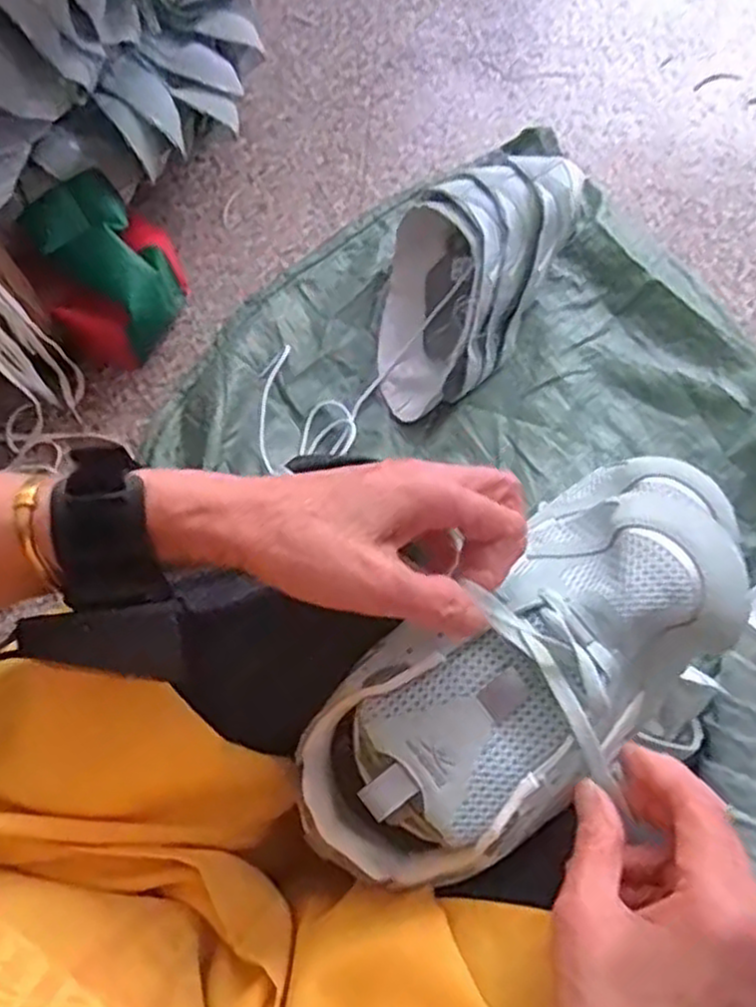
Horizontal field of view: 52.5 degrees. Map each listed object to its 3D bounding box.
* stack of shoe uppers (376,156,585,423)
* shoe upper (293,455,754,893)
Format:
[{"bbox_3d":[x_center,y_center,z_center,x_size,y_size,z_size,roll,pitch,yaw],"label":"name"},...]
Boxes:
[{"bbox_3d":[0.091,-0.269,0.891,0.186,0.144,0.278,30,74,8],"label":"stack of shoe uppers"},{"bbox_3d":[0.081,0.077,0.383,0.273,0.106,0.109,-40,77,-10],"label":"shoe upper"}]

